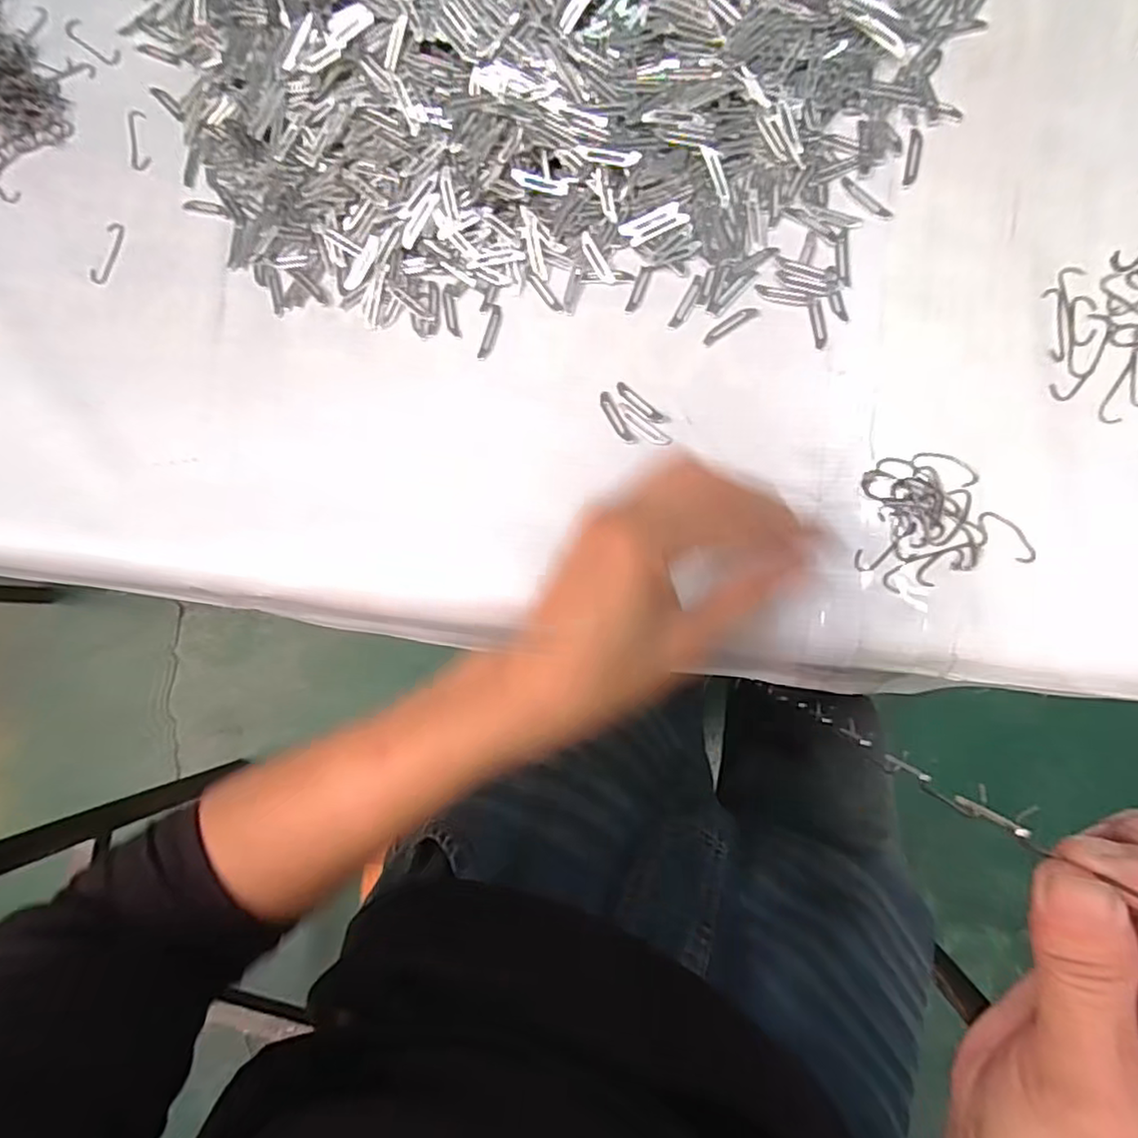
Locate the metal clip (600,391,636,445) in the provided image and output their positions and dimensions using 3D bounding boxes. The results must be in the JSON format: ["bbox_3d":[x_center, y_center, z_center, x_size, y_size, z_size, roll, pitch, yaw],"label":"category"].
[{"bbox_3d":[0.026,-0.083,0.348,0.008,0.004,0.033,-27,85,5],"label":"metal clip"}]

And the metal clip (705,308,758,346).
[{"bbox_3d":[0.087,-0.133,0.343,0.033,0.004,0.008,-32,85,5],"label":"metal clip"}]

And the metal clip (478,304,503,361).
[{"bbox_3d":[-0.045,-0.136,0.362,0.008,0.004,0.032,15,90,7],"label":"metal clip"}]

